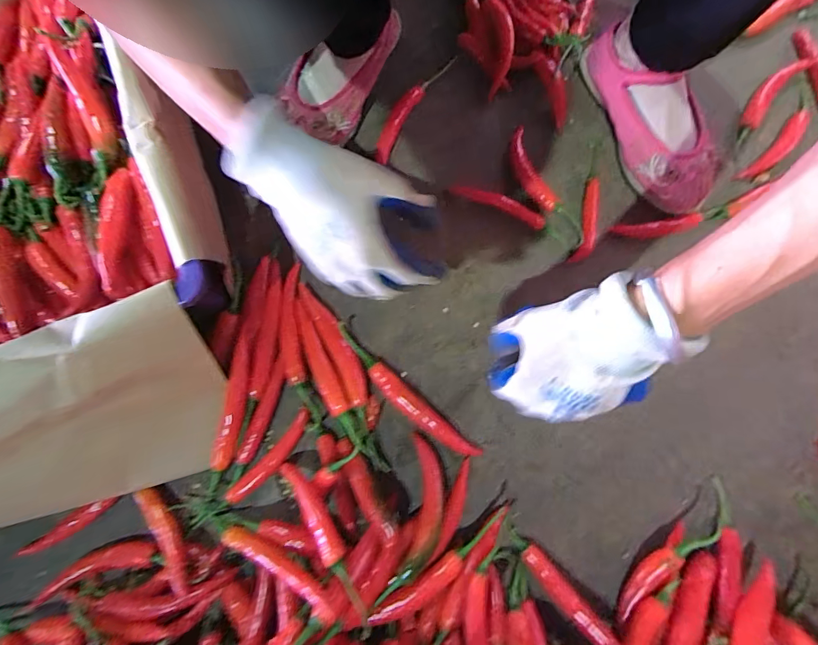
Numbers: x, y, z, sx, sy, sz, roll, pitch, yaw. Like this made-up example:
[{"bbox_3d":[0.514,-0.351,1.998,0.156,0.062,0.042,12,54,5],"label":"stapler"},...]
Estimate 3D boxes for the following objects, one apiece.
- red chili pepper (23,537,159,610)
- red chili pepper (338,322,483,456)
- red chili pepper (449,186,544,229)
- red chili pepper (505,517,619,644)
[{"bbox_3d":[-0.293,0.231,0.380,0.099,0.017,0.029,-15,77,-22],"label":"red chili pepper"},{"bbox_3d":[-0.008,0.072,0.405,0.182,0.018,0.024,41,83,10],"label":"red chili pepper"},{"bbox_3d":[0.101,-0.135,0.454,0.110,0.010,0.019,28,81,8],"label":"red chili pepper"},{"bbox_3d":[0.132,0.233,0.356,0.020,0.012,0.125,-41,65,-7],"label":"red chili pepper"}]

